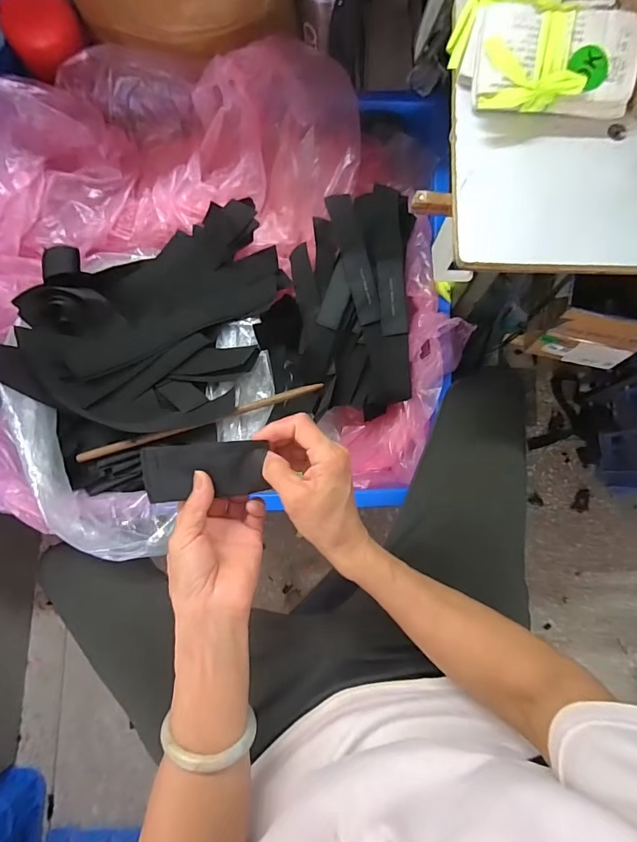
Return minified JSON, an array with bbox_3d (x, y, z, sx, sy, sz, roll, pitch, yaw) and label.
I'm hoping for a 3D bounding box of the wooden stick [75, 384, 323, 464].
[{"bbox_3d":[-0.164,0.001,0.589,0.350,0.013,0.015,-17,82,-1],"label":"wooden stick"}]

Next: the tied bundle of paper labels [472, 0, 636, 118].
[{"bbox_3d":[0.179,-0.273,0.321,0.121,0.026,0.067,2,103,0],"label":"tied bundle of paper labels"}]

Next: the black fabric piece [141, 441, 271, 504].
[{"bbox_3d":[-0.094,0.041,0.345,0.098,0.007,0.046,-5,100,-1],"label":"black fabric piece"}]

